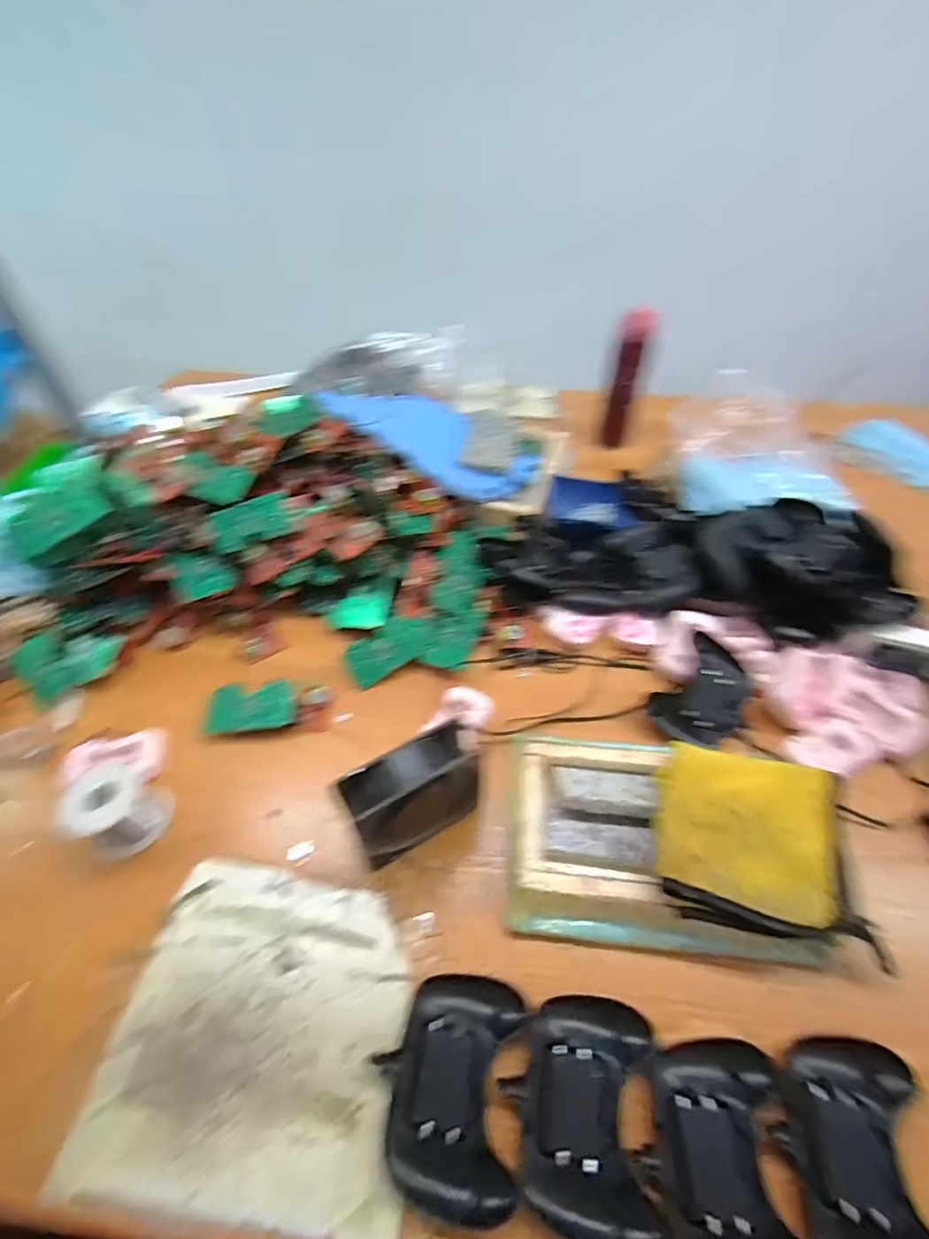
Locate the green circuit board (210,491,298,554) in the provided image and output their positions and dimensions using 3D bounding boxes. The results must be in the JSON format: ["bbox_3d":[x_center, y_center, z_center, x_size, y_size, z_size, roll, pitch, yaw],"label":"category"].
[{"bbox_3d":[-0.261,-0.119,0.617,0.098,0.007,0.052,-22,93,-7],"label":"green circuit board"}]

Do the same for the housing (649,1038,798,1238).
[{"bbox_3d":[0.175,0.358,0.332,0.085,0.029,0.123,4,49,1],"label":"housing"}]

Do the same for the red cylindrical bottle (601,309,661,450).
[{"bbox_3d":[0.277,-0.410,0.888,0.060,0.239,0.047,12,49,8],"label":"red cylindrical bottle"}]

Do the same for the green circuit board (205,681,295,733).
[{"bbox_3d":[-0.229,0.094,0.542,0.086,0.005,0.050,-3,71,-16],"label":"green circuit board"}]

